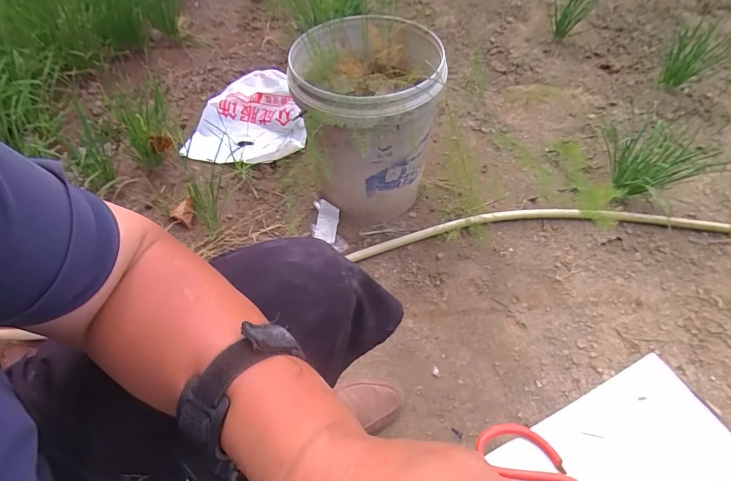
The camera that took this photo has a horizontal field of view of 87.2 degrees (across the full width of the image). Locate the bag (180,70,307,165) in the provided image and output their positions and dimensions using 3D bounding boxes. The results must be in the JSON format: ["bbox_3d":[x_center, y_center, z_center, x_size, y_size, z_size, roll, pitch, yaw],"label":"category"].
[{"bbox_3d":[-0.390,-0.387,1.180,0.348,0.108,0.427,-15,55,-8],"label":"bag"}]

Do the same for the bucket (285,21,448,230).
[{"bbox_3d":[0.009,-0.244,0.873,0.288,0.380,0.292,-1,54,1],"label":"bucket"}]

